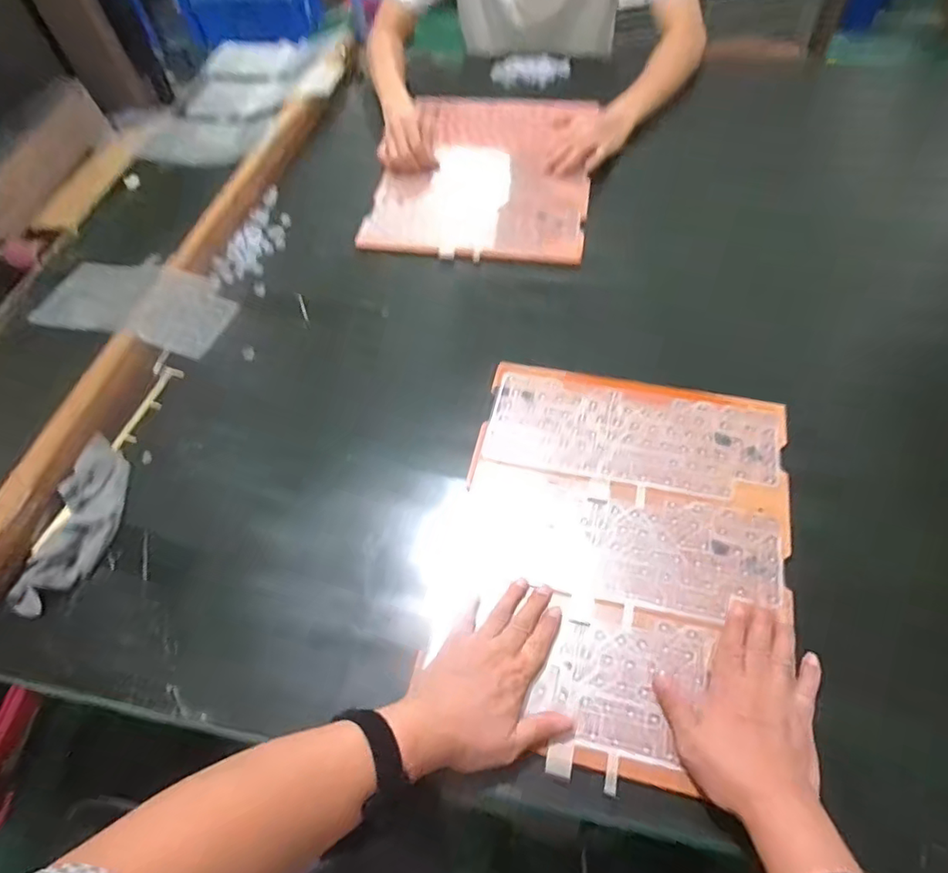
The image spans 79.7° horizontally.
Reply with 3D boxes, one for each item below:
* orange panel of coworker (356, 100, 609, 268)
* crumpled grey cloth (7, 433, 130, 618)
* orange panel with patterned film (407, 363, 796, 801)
[{"bbox_3d":[0.020,-0.420,0.886,0.318,0.024,0.394,7,58,9],"label":"orange panel of coworker"},{"bbox_3d":[-0.423,0.093,0.613,0.064,0.035,0.191,5,58,8],"label":"crumpled grey cloth"},{"bbox_3d":[0.136,0.100,0.543,0.303,0.015,0.381,10,59,11],"label":"orange panel with patterned film"}]

